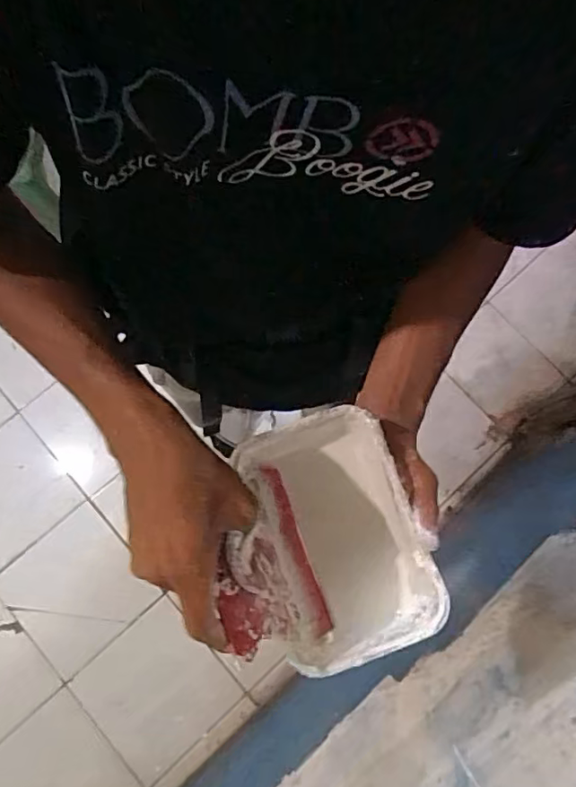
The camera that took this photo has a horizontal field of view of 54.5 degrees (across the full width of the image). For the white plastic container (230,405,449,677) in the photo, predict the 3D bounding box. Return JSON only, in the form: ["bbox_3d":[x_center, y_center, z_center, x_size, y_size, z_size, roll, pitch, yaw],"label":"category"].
[{"bbox_3d":[0.034,0.105,0.431,0.111,0.077,0.175,-16,78,-5],"label":"white plastic container"}]

